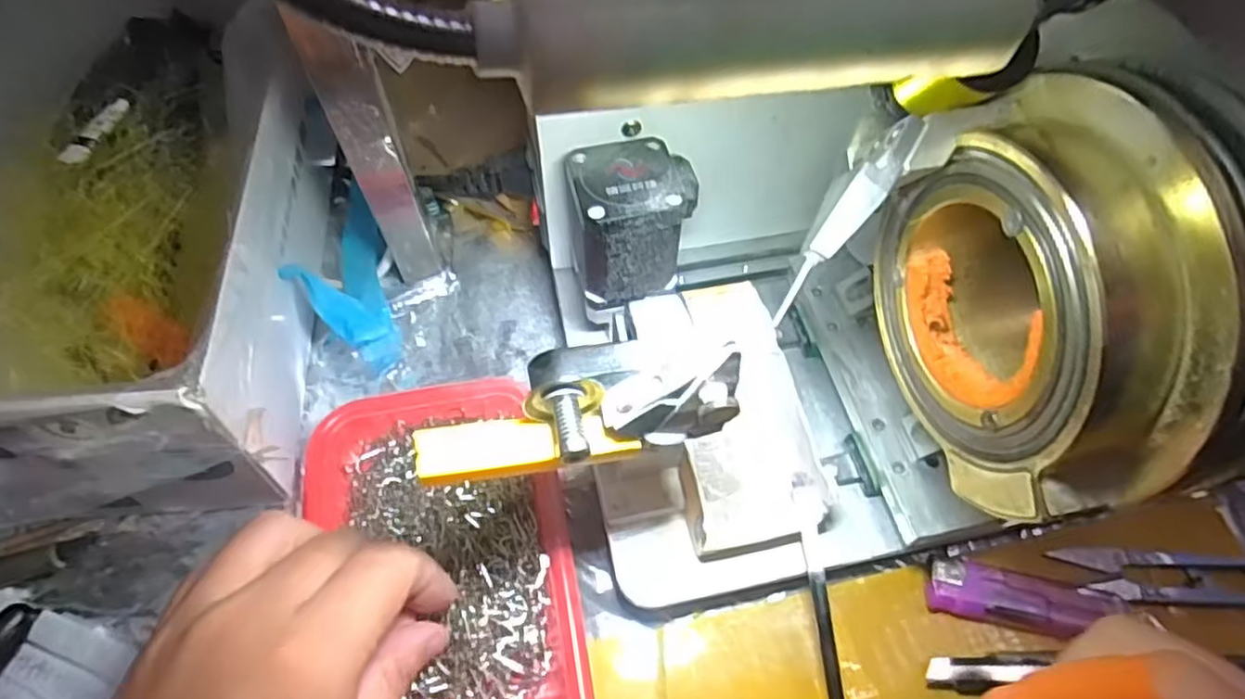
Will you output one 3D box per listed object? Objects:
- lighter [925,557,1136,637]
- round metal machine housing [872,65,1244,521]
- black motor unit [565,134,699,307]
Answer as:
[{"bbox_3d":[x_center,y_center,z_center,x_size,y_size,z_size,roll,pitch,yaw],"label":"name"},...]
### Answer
[{"bbox_3d":[0.166,0.106,0.289,0.074,0.010,0.023,12,58,5],"label":"lighter"},{"bbox_3d":[0.118,-0.012,0.188,0.040,0.101,0.101,-12,61,-8],"label":"round metal machine housing"},{"bbox_3d":[0.005,-0.055,0.297,0.056,0.054,0.050,-8,60,-6],"label":"black motor unit"}]

